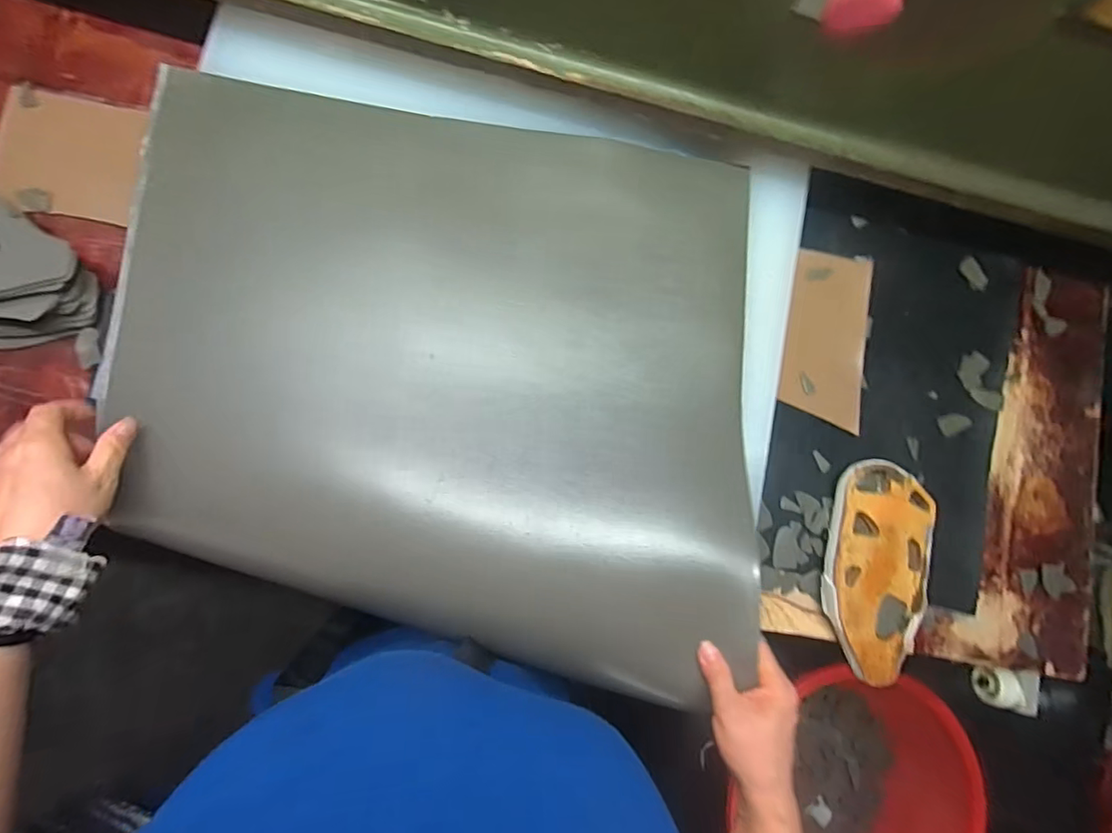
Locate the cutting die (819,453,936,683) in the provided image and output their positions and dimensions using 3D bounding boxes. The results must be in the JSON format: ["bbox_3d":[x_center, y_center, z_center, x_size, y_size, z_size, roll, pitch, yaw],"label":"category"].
[{"bbox_3d":[0.336,0.159,0.535,0.105,0.037,0.213,14,84,-7],"label":"cutting die"}]

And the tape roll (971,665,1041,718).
[{"bbox_3d":[0.527,0.318,0.599,0.038,0.048,0.052,8,85,-8],"label":"tape roll"}]

